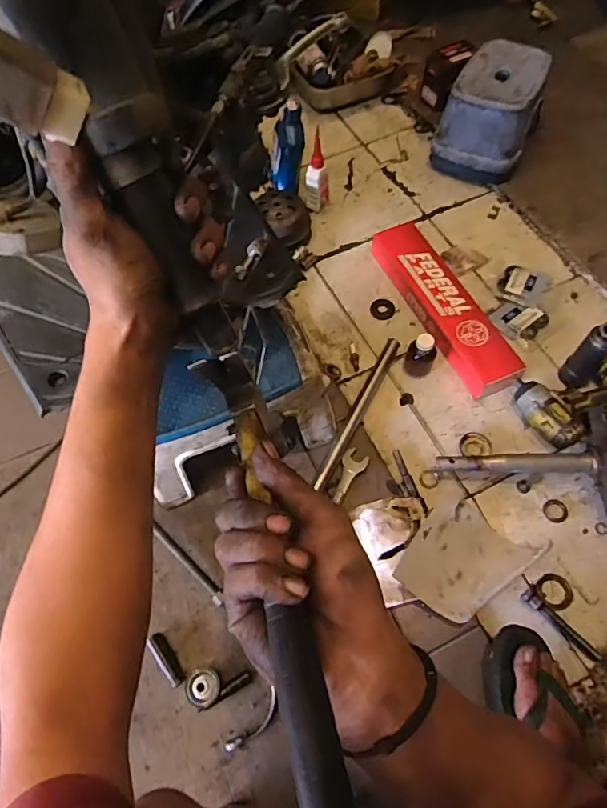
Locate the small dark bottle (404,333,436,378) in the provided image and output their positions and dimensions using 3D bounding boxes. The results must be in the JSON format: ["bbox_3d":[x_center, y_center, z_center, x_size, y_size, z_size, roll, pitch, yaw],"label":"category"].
[{"bbox_3d":[0.216,-0.090,0.956,0.052,0.095,0.044,28,66,16],"label":"small dark bottle"}]

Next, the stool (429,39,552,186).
[{"bbox_3d":[0.446,-0.680,1.206,0.199,0.188,0.244,27,66,15],"label":"stool"}]

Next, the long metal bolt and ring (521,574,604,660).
[{"bbox_3d":[0.398,0.310,0.777,0.136,0.016,0.071,40,72,18],"label":"long metal bolt and ring"}]

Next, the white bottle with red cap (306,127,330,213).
[{"bbox_3d":[0.030,-0.510,1.147,0.054,0.157,0.046,3,62,3],"label":"white bottle with red cap"}]

